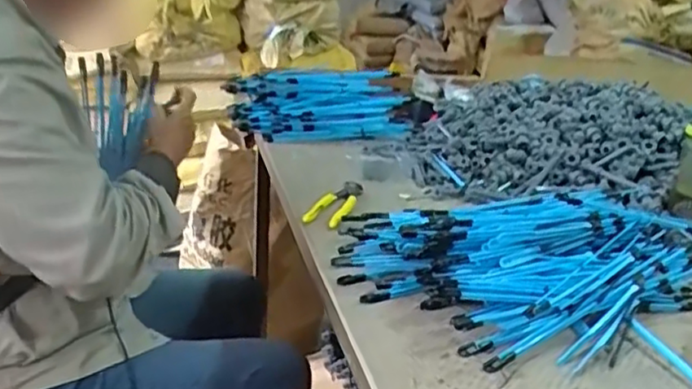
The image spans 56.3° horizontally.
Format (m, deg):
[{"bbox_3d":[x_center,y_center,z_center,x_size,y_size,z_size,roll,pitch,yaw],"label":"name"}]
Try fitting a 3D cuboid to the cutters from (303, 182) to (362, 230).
[{"bbox_3d":[-0.014,0.011,0.930,0.051,0.029,0.158,8,20,13],"label":"cutters"}]

